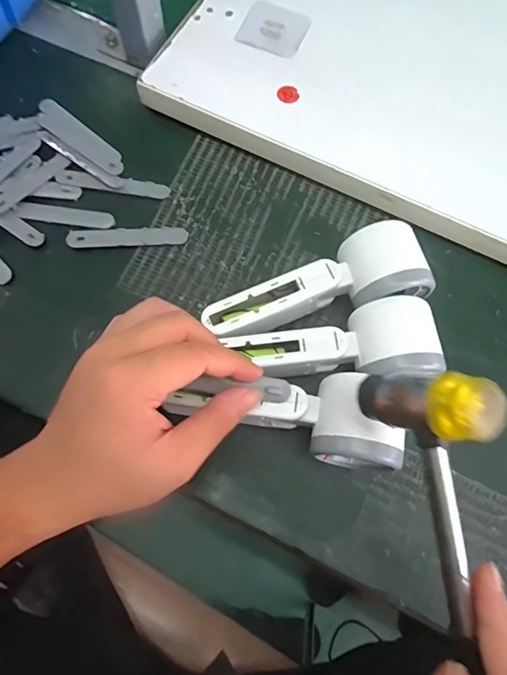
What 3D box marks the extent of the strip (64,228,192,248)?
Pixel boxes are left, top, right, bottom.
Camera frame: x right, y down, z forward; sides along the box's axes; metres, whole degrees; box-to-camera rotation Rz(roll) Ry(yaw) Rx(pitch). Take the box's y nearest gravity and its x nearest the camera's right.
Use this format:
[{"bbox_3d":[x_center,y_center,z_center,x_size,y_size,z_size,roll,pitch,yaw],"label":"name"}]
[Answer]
[{"bbox_3d":[-0.103,-0.083,0.374,0.094,0.005,0.015,-4,72,-3],"label":"strip"}]

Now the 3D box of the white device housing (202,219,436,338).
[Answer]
[{"bbox_3d":[0.044,-0.038,0.336,0.159,0.057,0.055,-11,73,-5],"label":"white device housing"}]

